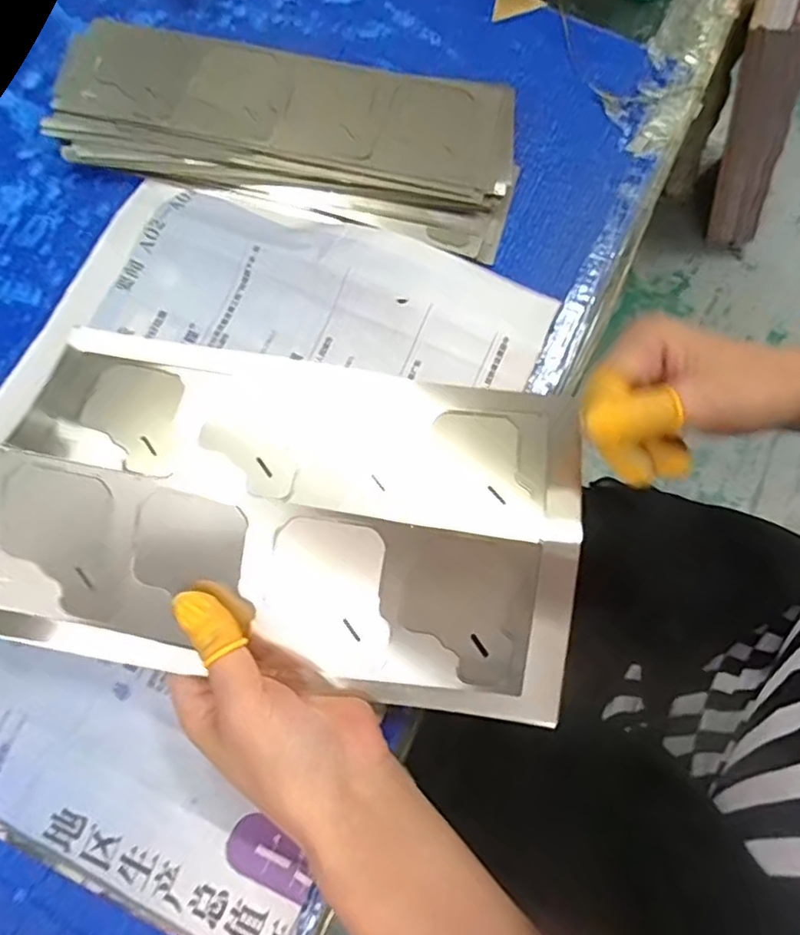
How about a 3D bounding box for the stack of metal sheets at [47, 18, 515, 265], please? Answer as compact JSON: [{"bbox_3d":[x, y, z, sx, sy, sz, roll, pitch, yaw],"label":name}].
[{"bbox_3d":[-0.069,-0.221,0.384,0.288,0.021,0.113,14,77,4],"label":"stack of metal sheets"}]

